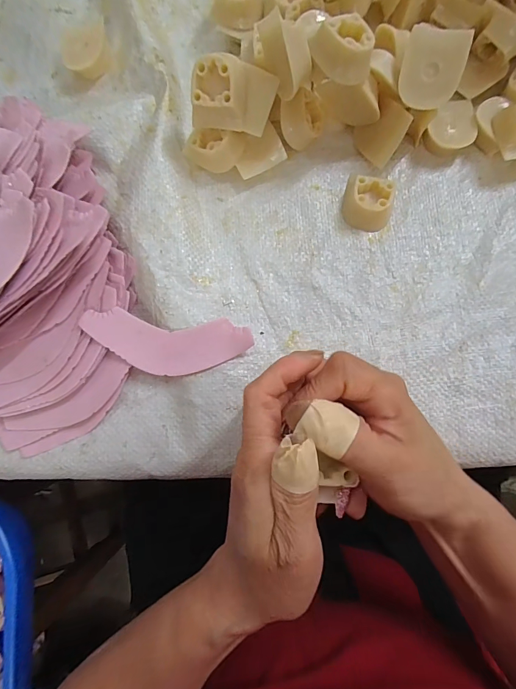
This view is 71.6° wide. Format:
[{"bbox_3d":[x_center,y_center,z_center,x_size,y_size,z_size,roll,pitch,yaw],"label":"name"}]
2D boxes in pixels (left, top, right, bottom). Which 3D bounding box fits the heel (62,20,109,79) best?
[{"bbox_3d":[-0.141,-0.241,0.295,0.034,0.013,0.036,-7,80,0],"label":"heel"}]

